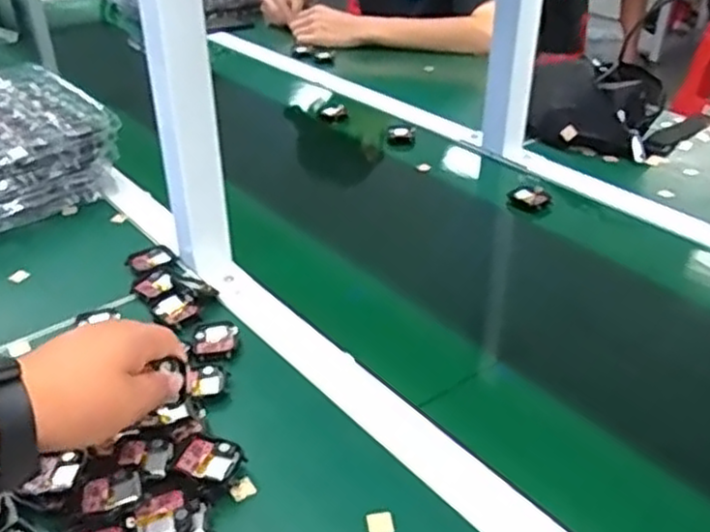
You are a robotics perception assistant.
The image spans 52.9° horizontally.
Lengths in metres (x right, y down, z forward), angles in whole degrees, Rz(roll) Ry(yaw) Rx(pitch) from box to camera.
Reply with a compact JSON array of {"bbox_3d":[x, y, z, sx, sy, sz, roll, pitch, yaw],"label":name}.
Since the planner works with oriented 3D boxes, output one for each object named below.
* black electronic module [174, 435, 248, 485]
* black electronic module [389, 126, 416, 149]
[{"bbox_3d":[-0.099,0.137,0.492,0.040,0.017,0.037,11,34,17],"label":"black electronic module"},{"bbox_3d":[0.066,-0.182,1.010,0.037,0.032,0.015,3,32,4],"label":"black electronic module"}]

